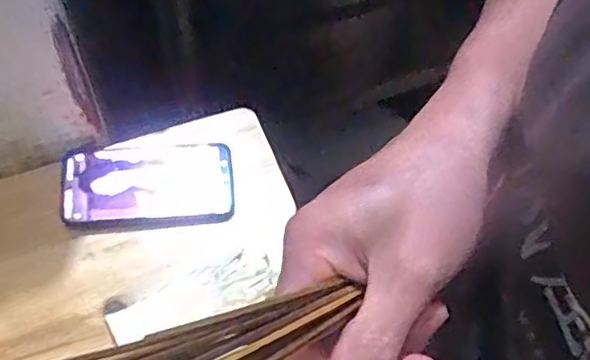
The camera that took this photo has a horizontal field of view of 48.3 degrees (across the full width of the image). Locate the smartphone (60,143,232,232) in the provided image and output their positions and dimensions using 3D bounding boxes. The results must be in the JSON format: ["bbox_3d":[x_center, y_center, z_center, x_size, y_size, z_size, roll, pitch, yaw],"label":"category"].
[{"bbox_3d":[-0.139,0.002,0.624,0.157,0.010,0.088,-6,62,-6],"label":"smartphone"}]

